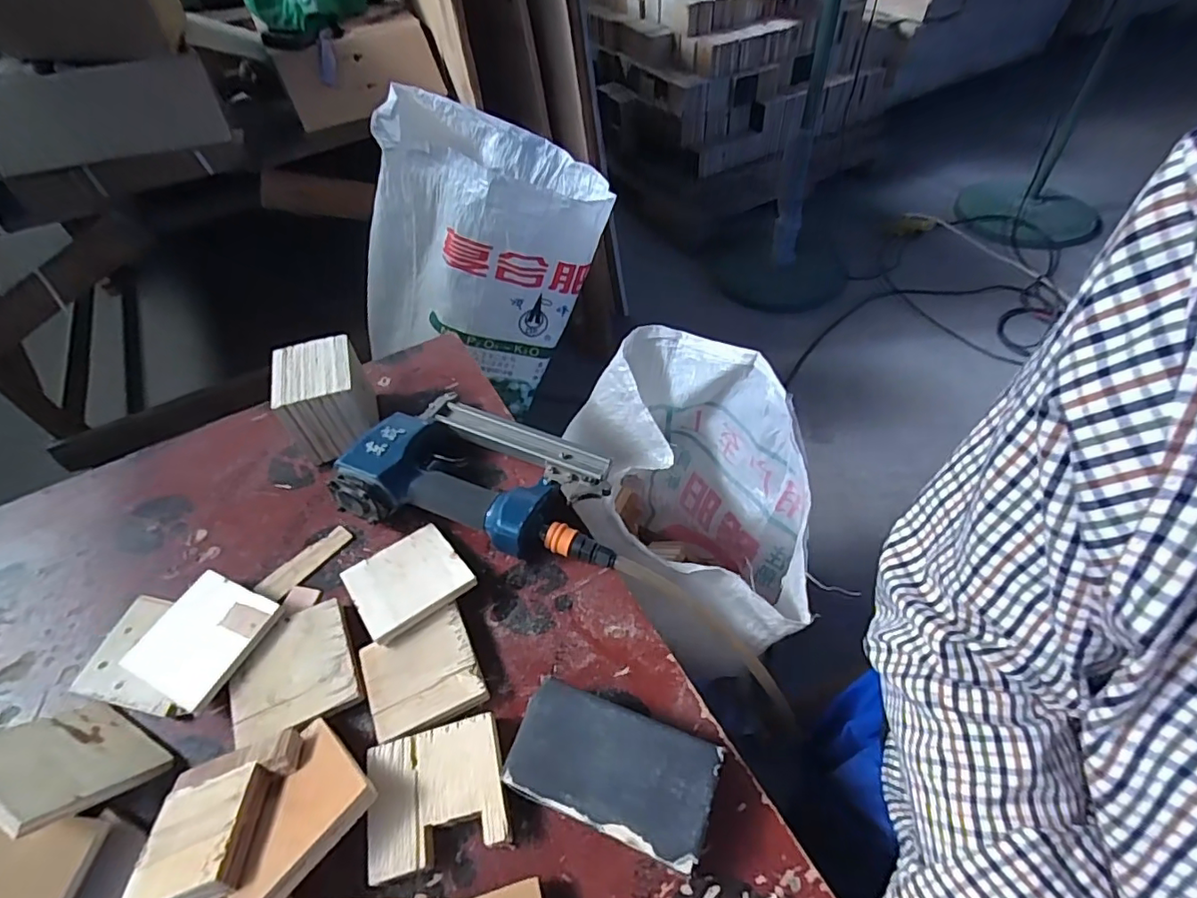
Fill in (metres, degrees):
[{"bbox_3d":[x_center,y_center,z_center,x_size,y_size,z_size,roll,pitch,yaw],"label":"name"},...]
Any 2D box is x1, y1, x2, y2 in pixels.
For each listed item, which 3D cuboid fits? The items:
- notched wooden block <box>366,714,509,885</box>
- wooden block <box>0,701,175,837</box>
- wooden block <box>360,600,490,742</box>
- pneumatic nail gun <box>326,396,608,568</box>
[{"bbox_3d":[-0.112,0.240,0.396,0.090,0.022,0.082,-13,52,-9],"label":"notched wooden block"},{"bbox_3d":[-0.370,0.215,0.391,0.091,0.091,0.007,25,95,19],"label":"wooden block"},{"bbox_3d":[-0.139,0.180,0.449,0.082,0.021,0.080,-22,54,-16],"label":"wooden block"},{"bbox_3d":[-0.100,0.018,0.555,0.261,0.063,0.159,11,52,10],"label":"pneumatic nail gun"}]

